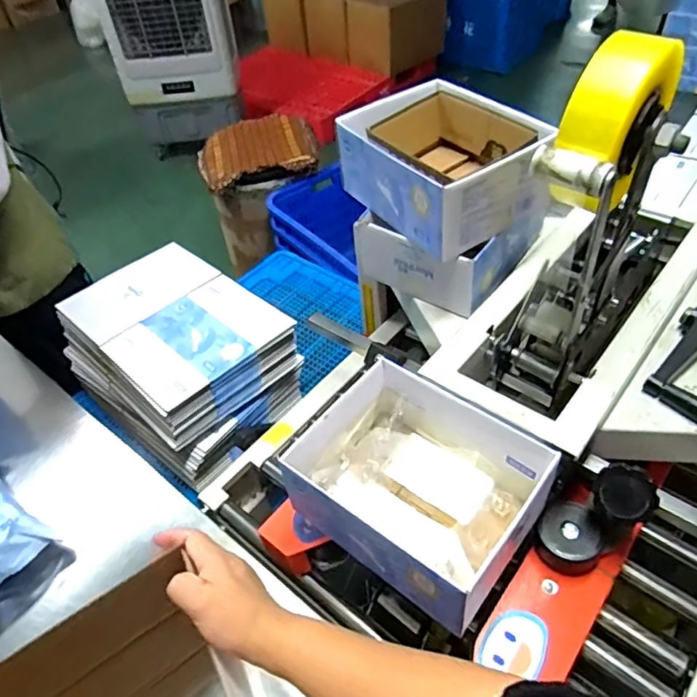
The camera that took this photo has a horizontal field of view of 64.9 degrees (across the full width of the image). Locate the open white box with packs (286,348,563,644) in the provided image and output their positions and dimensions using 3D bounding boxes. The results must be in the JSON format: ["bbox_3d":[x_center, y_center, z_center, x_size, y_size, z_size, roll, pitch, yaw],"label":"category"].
[{"bbox_3d":[0.081,0.160,0.649,0.251,0.094,0.217,29,55,28],"label":"open white box with packs"}]

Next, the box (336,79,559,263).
[{"bbox_3d":[0.131,-0.262,0.787,0.196,0.110,0.260,-28,50,-20],"label":"box"}]

